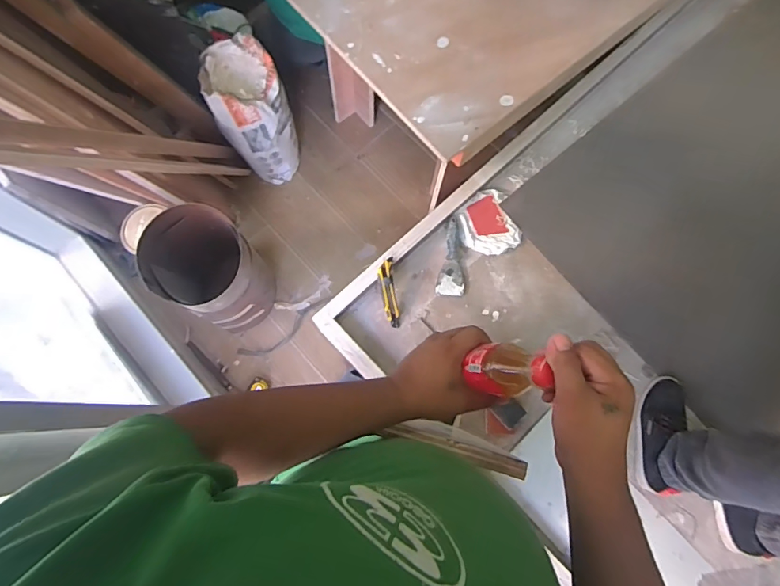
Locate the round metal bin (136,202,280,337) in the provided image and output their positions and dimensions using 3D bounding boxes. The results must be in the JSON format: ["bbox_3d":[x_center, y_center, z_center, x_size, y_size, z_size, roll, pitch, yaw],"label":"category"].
[{"bbox_3d":[-0.492,-0.058,1.300,0.250,0.410,0.247,0,76,-1],"label":"round metal bin"}]

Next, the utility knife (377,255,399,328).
[{"bbox_3d":[-0.001,0.001,1.110,0.037,0.023,0.171,-9,95,-4],"label":"utility knife"}]

